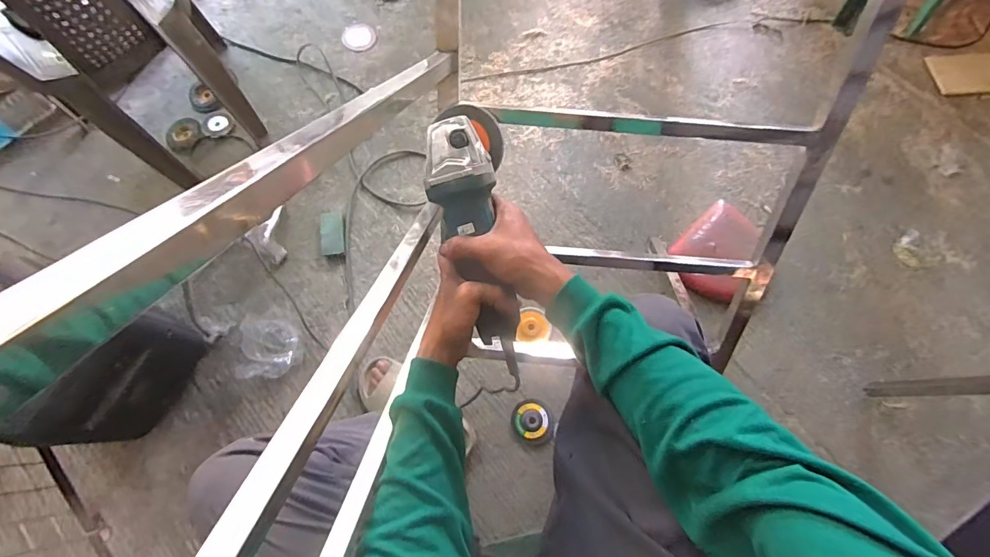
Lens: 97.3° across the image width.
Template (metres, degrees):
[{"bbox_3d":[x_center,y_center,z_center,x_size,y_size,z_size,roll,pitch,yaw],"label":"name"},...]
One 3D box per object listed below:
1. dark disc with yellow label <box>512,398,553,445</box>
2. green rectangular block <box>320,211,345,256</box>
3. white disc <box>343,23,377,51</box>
[{"bbox_3d":[0.084,0.324,0.982,0.090,0.022,0.096,0,72,-1],"label":"dark disc with yellow label"},{"bbox_3d":[-0.412,-0.114,1.106,0.060,0.020,0.110,-9,72,-4],"label":"green rectangular block"},{"bbox_3d":[-0.413,-0.737,1.328,0.101,0.004,0.104,0,72,-1],"label":"white disc"}]

